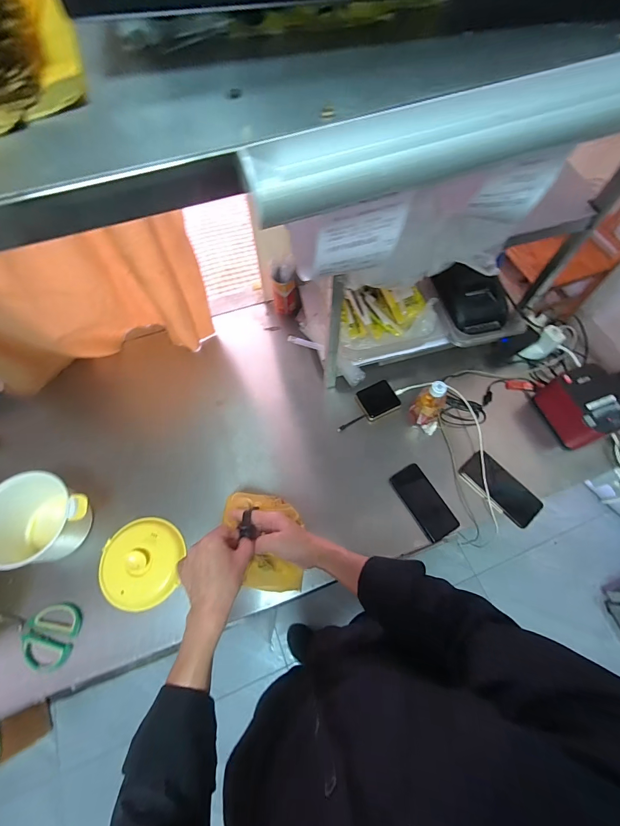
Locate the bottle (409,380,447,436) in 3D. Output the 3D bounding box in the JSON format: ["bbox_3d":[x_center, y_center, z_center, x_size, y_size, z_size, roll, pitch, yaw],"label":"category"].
[{"bbox_3d":[0.274,-0.018,0.786,0.074,0.131,0.073,27,68,12],"label":"bottle"}]

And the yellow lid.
[{"bbox_3d":[-0.347,0.302,0.707,0.157,0.047,0.168,0,65,0],"label":"yellow lid"}]

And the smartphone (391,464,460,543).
[{"bbox_3d":[0.248,0.190,0.754,0.072,0.013,0.156,-27,64,-9],"label":"smartphone"}]

